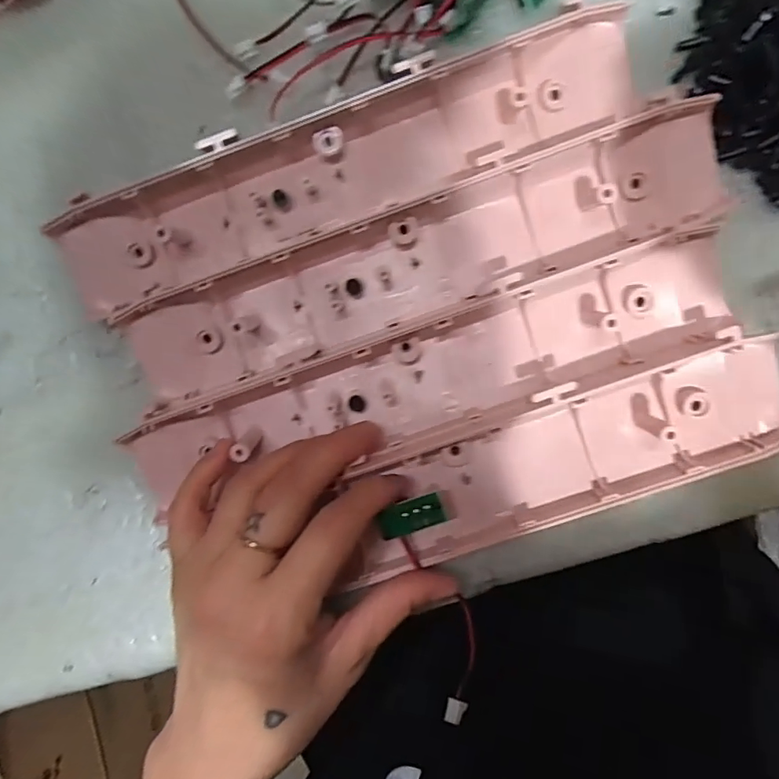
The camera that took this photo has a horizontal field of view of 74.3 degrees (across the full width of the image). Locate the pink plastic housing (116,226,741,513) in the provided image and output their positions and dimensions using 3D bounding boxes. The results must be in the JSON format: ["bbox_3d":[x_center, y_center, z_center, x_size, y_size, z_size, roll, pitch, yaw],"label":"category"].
[{"bbox_3d":[0.014,-0.005,0.231,0.274,0.029,0.049,-16,86,3],"label":"pink plastic housing"}]

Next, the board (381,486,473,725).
[{"bbox_3d":[0.021,0.096,0.231,0.027,0.025,0.102,-13,101,5],"label":"board"}]

